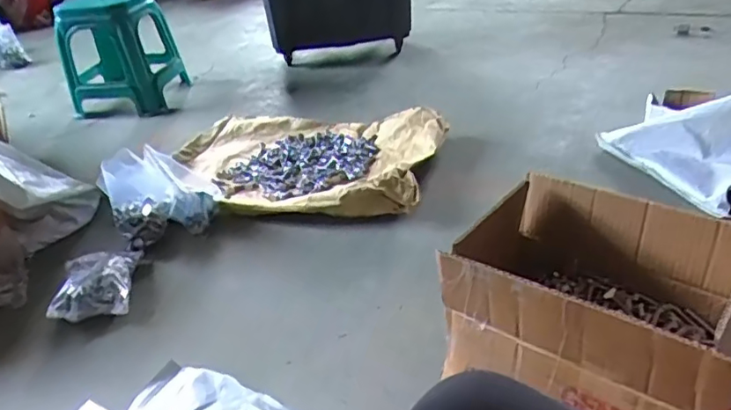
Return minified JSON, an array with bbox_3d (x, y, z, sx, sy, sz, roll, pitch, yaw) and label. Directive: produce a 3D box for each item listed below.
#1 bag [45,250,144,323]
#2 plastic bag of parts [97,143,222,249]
[{"bbox_3d":[-0.528,0.151,1.112,0.137,0.061,0.186,-12,32,-4],"label":"bag"},{"bbox_3d":[-0.452,-0.029,1.255,0.227,0.172,0.135,-17,33,-15],"label":"plastic bag of parts"}]

